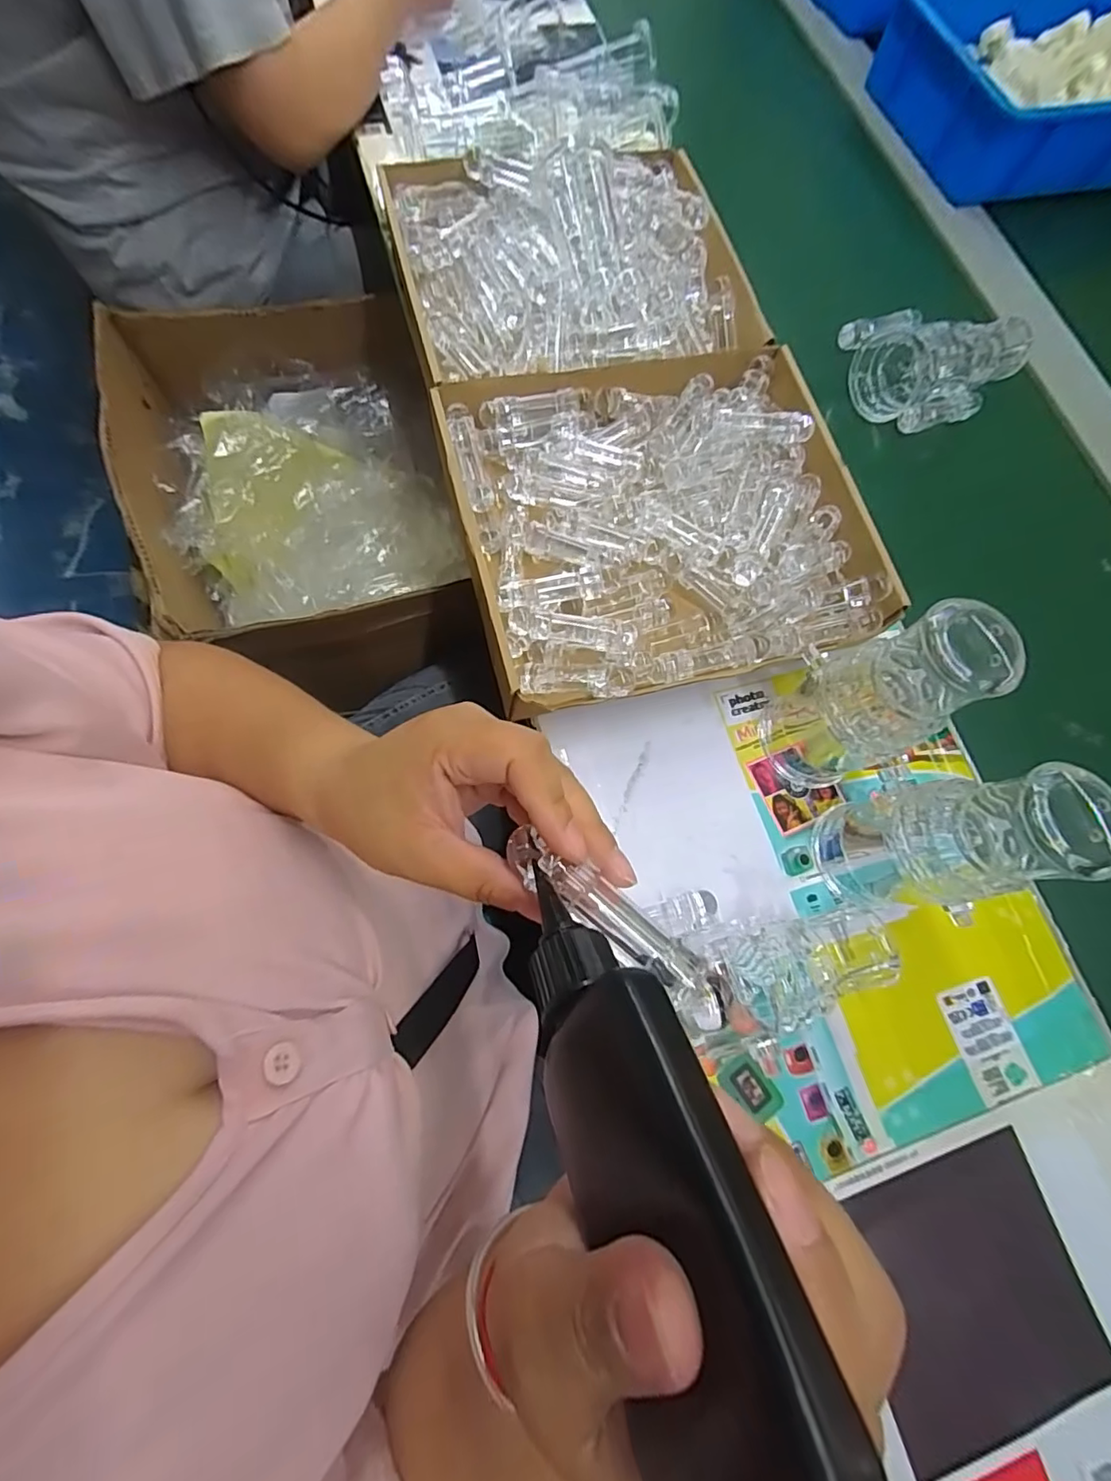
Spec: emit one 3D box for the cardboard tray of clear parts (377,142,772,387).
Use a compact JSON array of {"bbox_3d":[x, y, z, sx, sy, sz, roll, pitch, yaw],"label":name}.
[{"bbox_3d":[0.016,-0.440,0.517,0.310,0.070,0.267,-11,75,-9],"label":"cardboard tray of clear parts"}]

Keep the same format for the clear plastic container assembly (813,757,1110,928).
[{"bbox_3d":[0.232,0.064,0.346,0.071,0.175,0.077,13,73,-2],"label":"clear plastic container assembly"}]

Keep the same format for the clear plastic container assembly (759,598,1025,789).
[{"bbox_3d":[0.202,-0.023,0.366,0.065,0.173,0.072,-16,76,-11],"label":"clear plastic container assembly"}]

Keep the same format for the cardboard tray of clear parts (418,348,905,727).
[{"bbox_3d":[0.086,-0.177,0.464,0.321,0.056,0.284,-11,75,-9],"label":"cardboard tray of clear parts"}]

